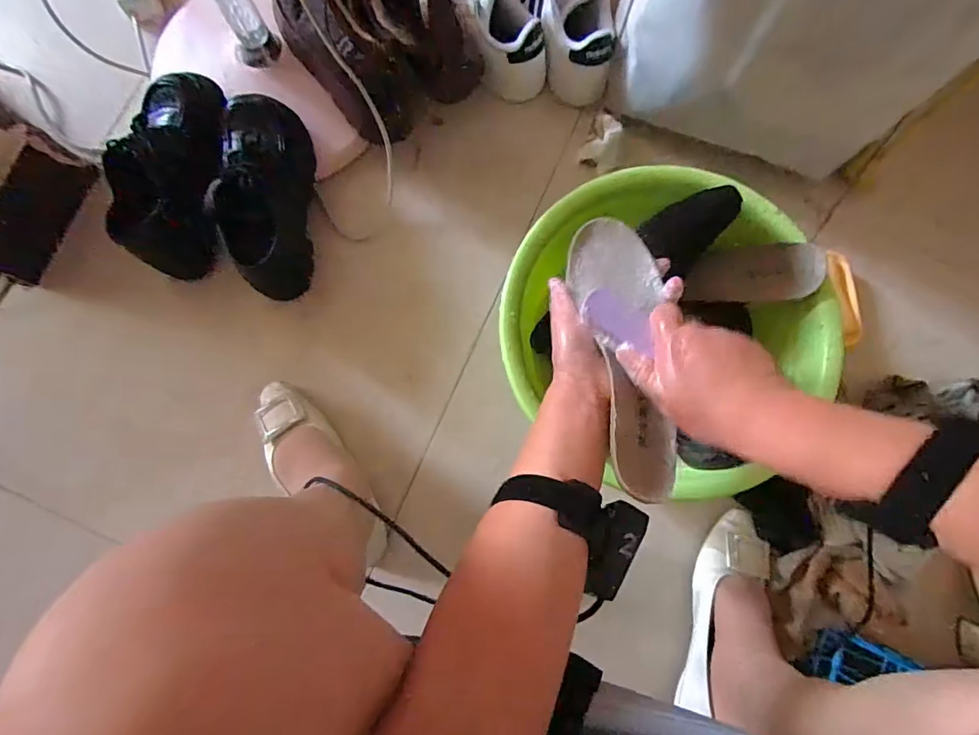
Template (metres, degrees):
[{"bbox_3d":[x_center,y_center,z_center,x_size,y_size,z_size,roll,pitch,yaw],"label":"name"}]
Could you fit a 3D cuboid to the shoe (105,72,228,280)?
[{"bbox_3d":[-0.383,-0.244,0.611,0.104,0.083,0.247,12,80,-1],"label":"shoe"}]

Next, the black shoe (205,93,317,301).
[{"bbox_3d":[-0.276,-0.219,0.616,0.099,0.098,0.241,-6,80,-2],"label":"black shoe"}]

